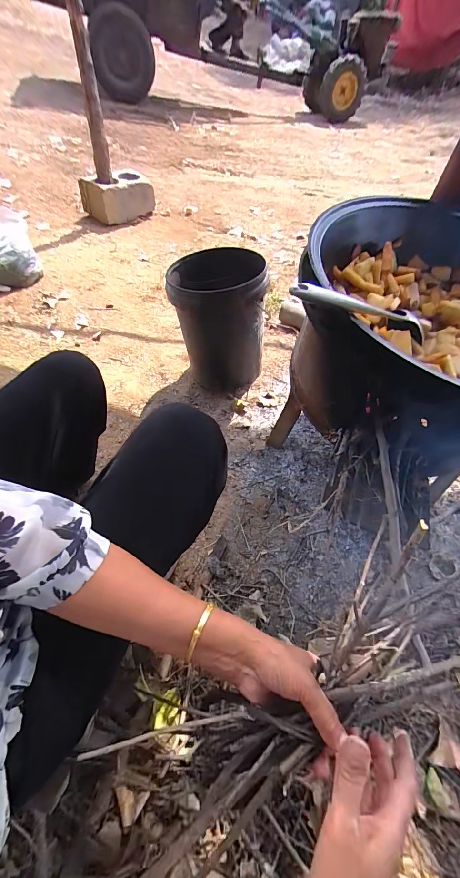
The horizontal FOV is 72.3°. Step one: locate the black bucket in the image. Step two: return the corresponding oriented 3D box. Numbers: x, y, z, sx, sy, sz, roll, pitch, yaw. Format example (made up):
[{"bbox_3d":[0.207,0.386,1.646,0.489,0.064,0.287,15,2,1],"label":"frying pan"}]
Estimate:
[{"bbox_3d":[-0.038,-0.382,1.027,0.280,0.360,0.280,4,53,1],"label":"black bucket"}]

